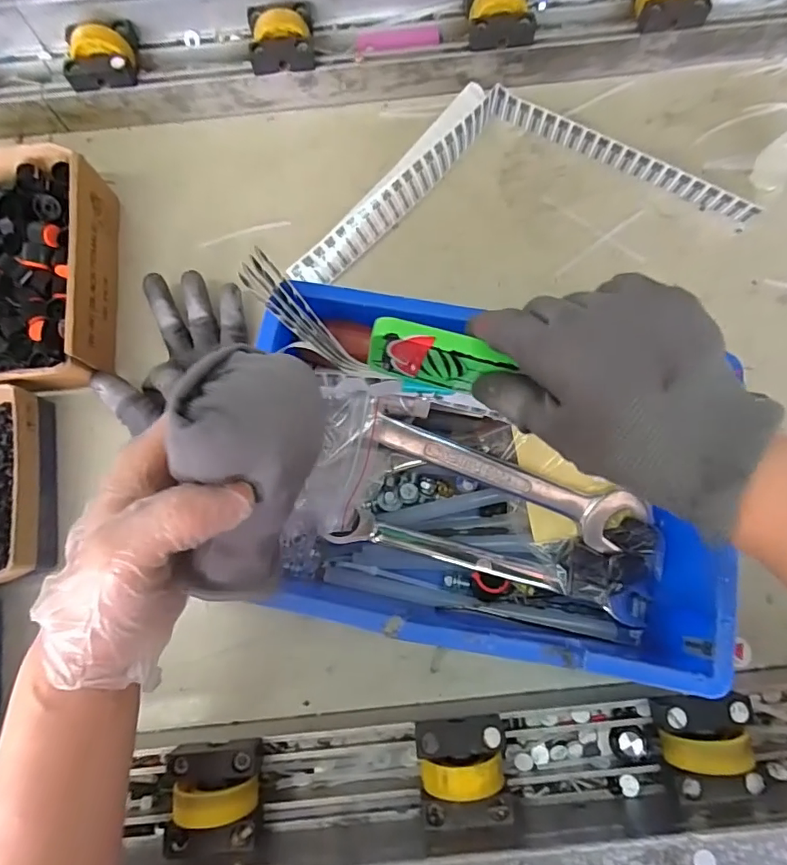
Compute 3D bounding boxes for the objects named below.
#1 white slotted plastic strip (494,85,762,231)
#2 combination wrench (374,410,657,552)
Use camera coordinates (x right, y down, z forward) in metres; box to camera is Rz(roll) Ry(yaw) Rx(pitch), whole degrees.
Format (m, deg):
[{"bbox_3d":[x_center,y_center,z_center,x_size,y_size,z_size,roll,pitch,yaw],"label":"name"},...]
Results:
[{"bbox_3d":[0.190,-0.229,0.429,0.233,0.023,0.009,27,78,7],"label":"white slotted plastic strip"},{"bbox_3d":[0.076,0.036,0.348,0.190,0.019,0.037,18,79,3],"label":"combination wrench"}]

